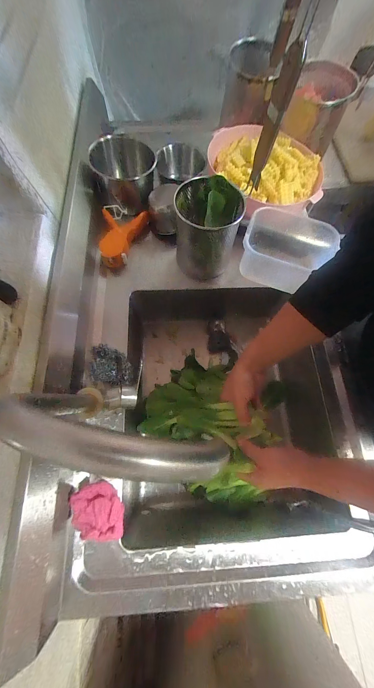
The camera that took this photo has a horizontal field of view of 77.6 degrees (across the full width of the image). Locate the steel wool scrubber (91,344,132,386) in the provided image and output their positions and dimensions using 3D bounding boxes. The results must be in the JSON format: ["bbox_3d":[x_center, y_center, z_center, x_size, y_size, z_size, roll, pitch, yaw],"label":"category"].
[{"bbox_3d":[-0.148,0.037,0.456,0.070,0.030,0.085,-11,71,-5],"label":"steel wool scrubber"}]

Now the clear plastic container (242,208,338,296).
[{"bbox_3d":[0.221,-0.213,0.539,0.182,0.099,0.153,26,72,7],"label":"clear plastic container"}]

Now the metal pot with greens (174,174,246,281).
[{"bbox_3d":[0.039,-0.242,0.513,0.127,0.162,0.127,1,71,-1],"label":"metal pot with greens"}]

